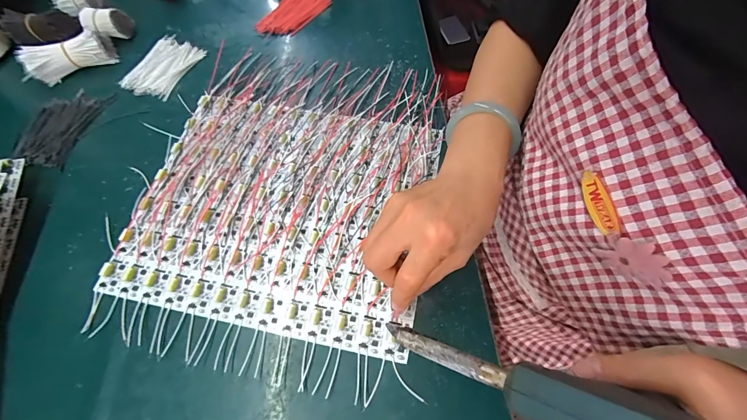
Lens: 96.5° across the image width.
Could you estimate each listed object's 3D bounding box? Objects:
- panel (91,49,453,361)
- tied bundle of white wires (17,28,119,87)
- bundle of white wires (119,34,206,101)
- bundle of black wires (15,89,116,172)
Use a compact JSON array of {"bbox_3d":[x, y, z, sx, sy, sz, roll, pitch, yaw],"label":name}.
[{"bbox_3d":[-0.085,-0.040,0.350,0.286,0.011,0.311,10,66,6],"label":"panel"},{"bbox_3d":[-0.372,-0.188,0.406,0.093,0.034,0.033,-27,67,-11],"label":"tied bundle of white wires"},{"bbox_3d":[-0.267,-0.182,0.420,0.065,0.009,0.095,24,68,11],"label":"bundle of white wires"},{"bbox_3d":[-0.358,-0.096,0.380,0.065,0.009,0.102,11,66,6],"label":"bundle of black wires"}]

